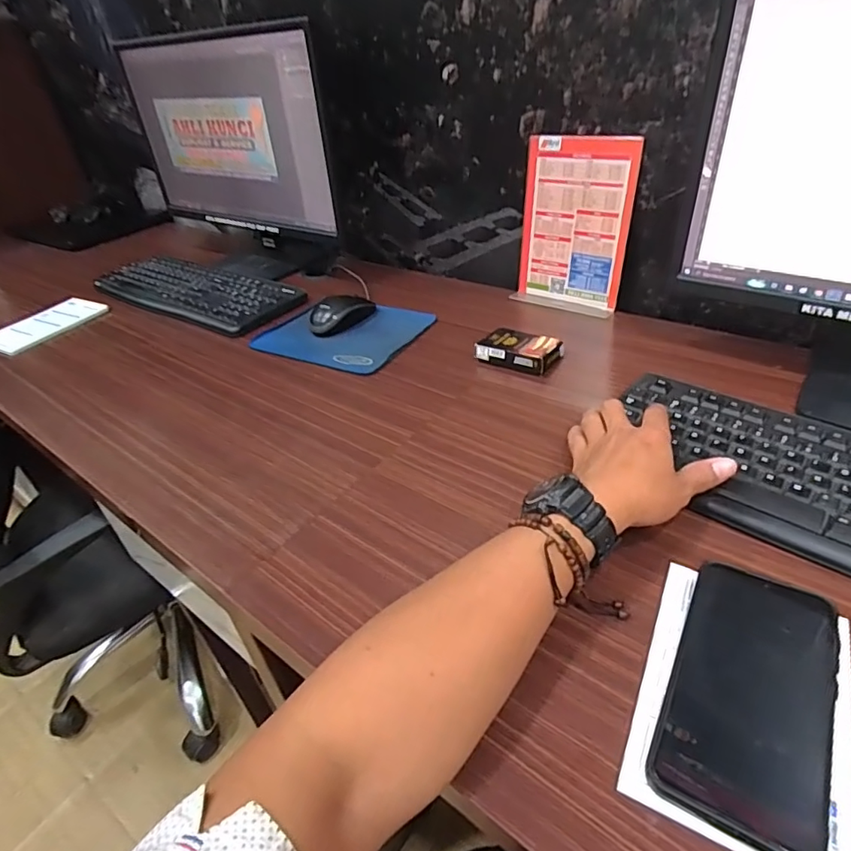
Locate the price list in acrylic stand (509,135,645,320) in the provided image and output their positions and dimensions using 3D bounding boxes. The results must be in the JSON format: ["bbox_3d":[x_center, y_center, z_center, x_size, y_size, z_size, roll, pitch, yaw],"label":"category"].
[{"bbox_3d":[0.196,-0.265,0.712,0.148,0.207,0.056,19,45,31],"label":"price list in acrylic stand"}]

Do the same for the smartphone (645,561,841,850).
[{"bbox_3d":[0.190,0.154,0.310,0.080,0.014,0.158,17,44,29],"label":"smartphone"}]

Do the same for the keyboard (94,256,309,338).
[{"bbox_3d":[-0.408,-0.233,0.910,0.466,0.021,0.161,20,46,31],"label":"keyboard"}]

